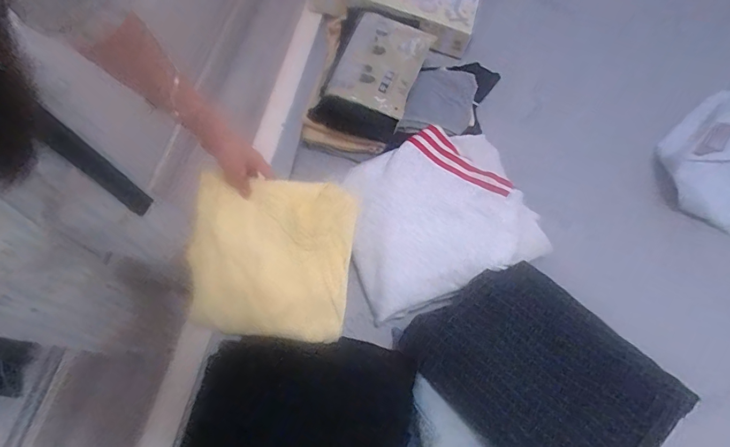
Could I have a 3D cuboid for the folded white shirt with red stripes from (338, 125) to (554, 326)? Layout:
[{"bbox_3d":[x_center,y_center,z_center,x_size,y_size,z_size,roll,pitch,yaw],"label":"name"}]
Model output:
[{"bbox_3d":[0.120,-0.025,0.743,0.322,0.059,0.288,-21,70,-8],"label":"folded white shirt with red stripes"}]

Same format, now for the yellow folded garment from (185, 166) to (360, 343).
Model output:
[{"bbox_3d":[-0.145,0.053,0.657,0.241,0.017,0.241,8,87,-2],"label":"yellow folded garment"}]

